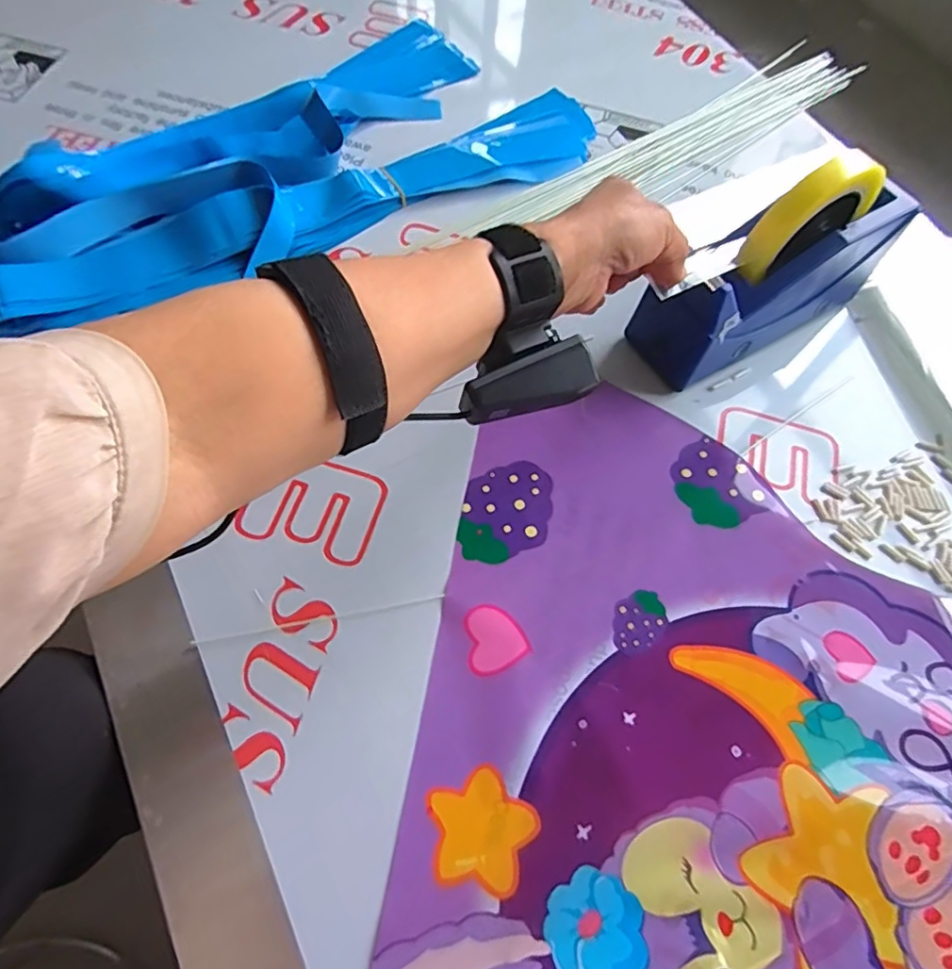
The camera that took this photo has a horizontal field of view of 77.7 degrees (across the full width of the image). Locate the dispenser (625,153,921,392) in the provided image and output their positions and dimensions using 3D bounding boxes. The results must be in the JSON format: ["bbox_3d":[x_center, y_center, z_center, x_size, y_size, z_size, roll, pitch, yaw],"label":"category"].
[{"bbox_3d":[0.224,-0.167,0.436,0.187,0.137,0.068,-29,69,-16],"label":"dispenser"}]

